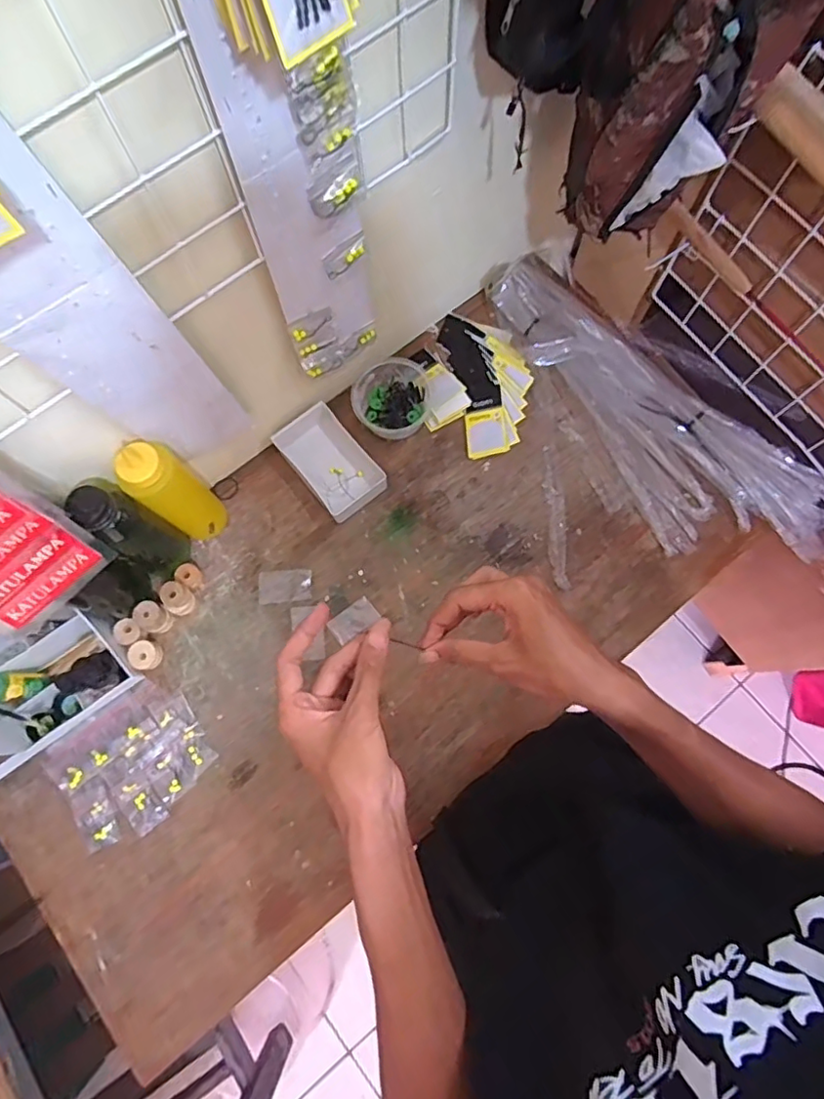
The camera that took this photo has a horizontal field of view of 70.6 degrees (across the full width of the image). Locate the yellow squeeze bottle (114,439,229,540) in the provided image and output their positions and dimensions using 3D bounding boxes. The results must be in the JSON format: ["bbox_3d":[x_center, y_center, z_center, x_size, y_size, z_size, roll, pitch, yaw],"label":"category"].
[{"bbox_3d":[-0.265,-0.063,0.658,0.053,0.194,0.066,36,79,10],"label":"yellow squeeze bottle"}]

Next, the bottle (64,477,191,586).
[{"bbox_3d":[-0.313,-0.019,0.654,0.062,0.189,0.064,0,75,1],"label":"bottle"}]

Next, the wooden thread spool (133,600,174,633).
[{"bbox_3d":[-0.313,0.082,0.704,0.036,0.039,0.034,0,75,1],"label":"wooden thread spool"}]

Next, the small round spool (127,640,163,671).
[{"bbox_3d":[-0.320,0.127,0.701,0.030,0.027,0.033,0,75,1],"label":"small round spool"}]

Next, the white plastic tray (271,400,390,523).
[{"bbox_3d":[-0.104,-0.113,0.750,0.084,0.036,0.139,-38,78,-8],"label":"white plastic tray"}]

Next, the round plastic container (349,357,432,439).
[{"bbox_3d":[-0.025,-0.192,0.760,0.094,0.055,0.102,44,81,11],"label":"round plastic container"}]

